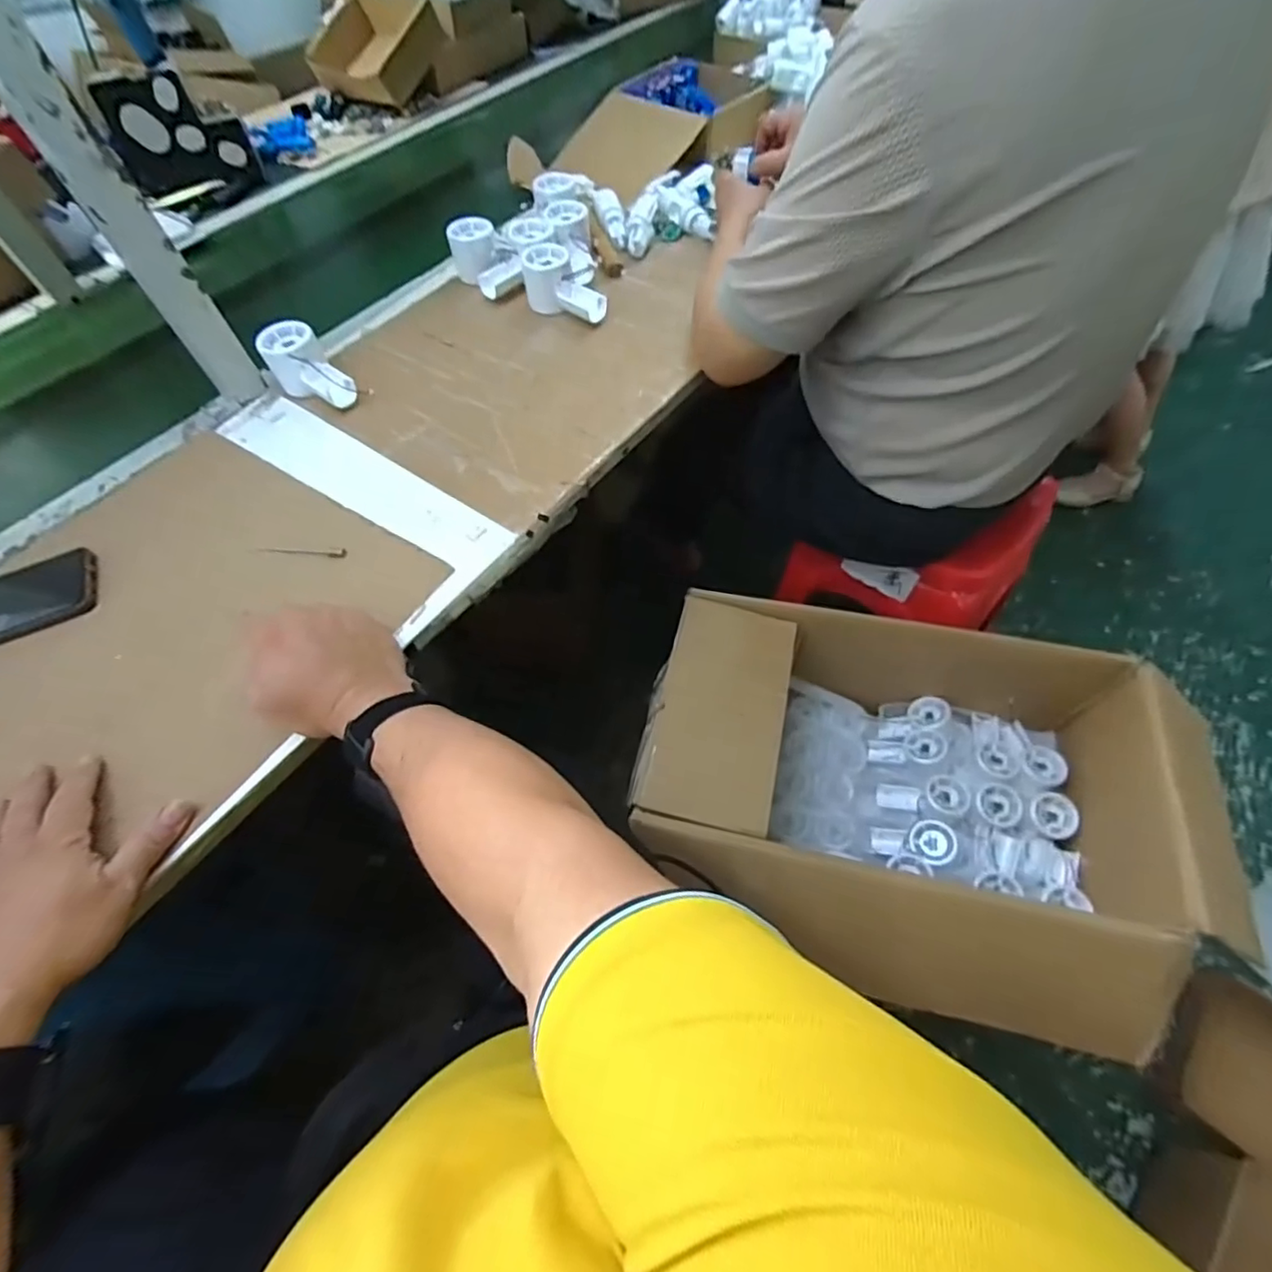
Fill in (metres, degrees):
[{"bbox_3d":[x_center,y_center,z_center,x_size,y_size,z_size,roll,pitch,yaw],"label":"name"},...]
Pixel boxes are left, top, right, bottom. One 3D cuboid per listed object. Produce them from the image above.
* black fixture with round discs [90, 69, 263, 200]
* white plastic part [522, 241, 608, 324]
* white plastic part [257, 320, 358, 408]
[{"bbox_3d":[-0.737,-0.816,0.963,0.170,0.138,0.112,2,58,5],"label":"black fixture with round discs"},{"bbox_3d":[-0.092,-0.427,0.726,0.055,0.055,0.123,-36,62,-18],"label":"white plastic part"},{"bbox_3d":[-0.362,-0.293,0.658,0.058,0.061,0.112,-41,64,-20],"label":"white plastic part"}]

